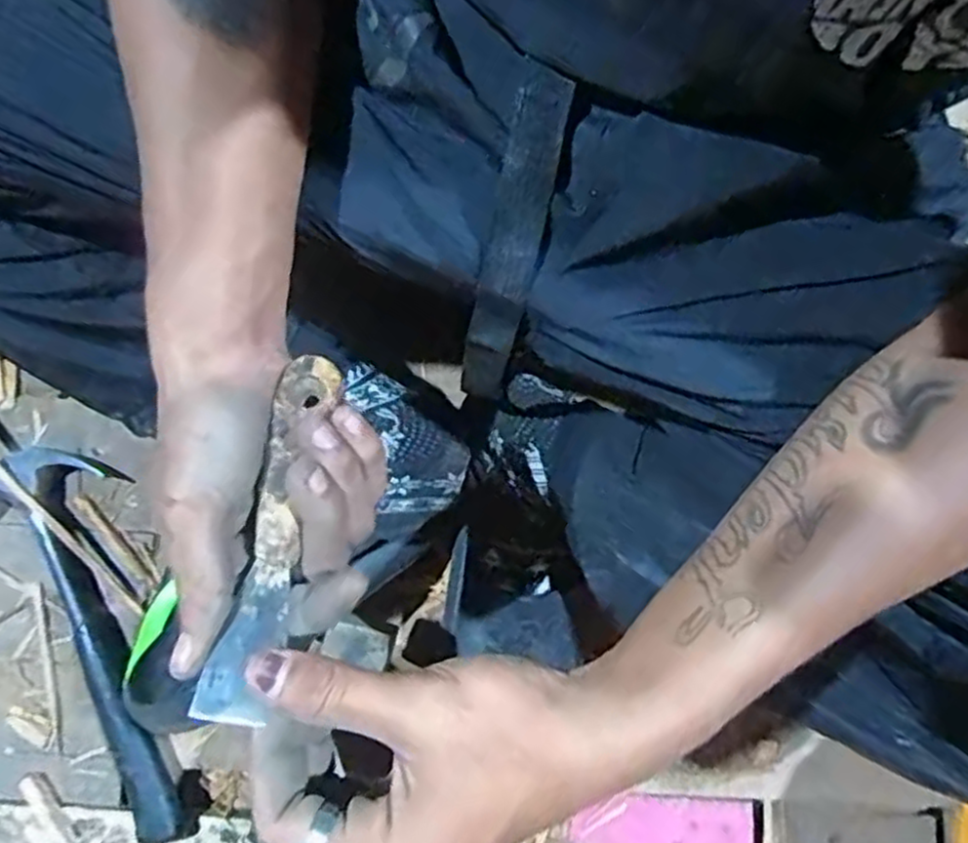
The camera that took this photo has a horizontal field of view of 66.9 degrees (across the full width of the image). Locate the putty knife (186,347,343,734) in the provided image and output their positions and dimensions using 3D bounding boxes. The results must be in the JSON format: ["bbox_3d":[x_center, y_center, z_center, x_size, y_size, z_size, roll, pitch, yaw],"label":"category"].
[{"bbox_3d":[-0.083,0.041,0.294,0.026,0.014,0.145,7,67,1],"label":"putty knife"}]

